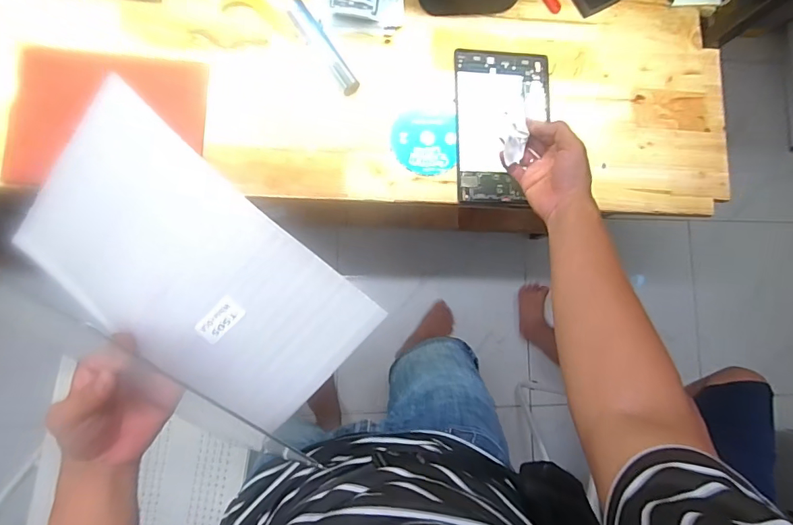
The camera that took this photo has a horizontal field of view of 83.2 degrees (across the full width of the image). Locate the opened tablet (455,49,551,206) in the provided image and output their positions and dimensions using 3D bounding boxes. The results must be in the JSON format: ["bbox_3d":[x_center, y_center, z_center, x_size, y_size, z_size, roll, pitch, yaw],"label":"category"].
[{"bbox_3d":[0.167,-0.211,0.696,0.149,0.011,0.239,0,85,-7],"label":"opened tablet"}]

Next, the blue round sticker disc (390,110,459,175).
[{"bbox_3d":[0.044,-0.188,0.696,0.102,0.008,0.100,1,85,-7],"label":"blue round sticker disc"}]

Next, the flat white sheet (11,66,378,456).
[{"bbox_3d":[-0.152,0.014,0.349,0.258,0.022,0.162,39,102,-10],"label":"flat white sheet"}]

